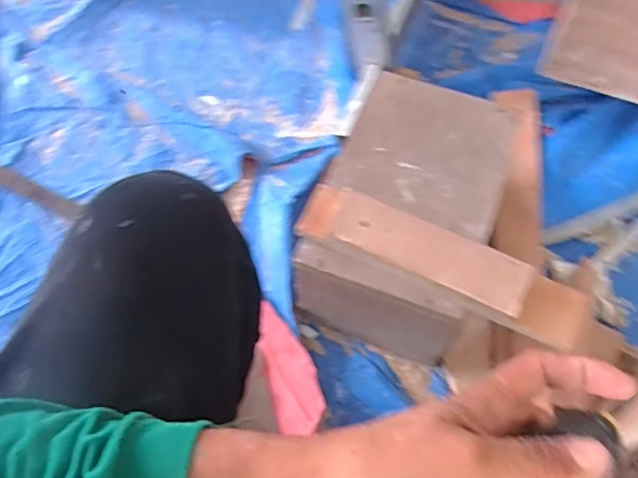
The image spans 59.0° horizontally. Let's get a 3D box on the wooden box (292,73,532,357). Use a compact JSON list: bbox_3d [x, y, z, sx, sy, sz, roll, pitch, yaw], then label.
[{"bbox_3d":[0.129,-0.011,0.738,0.247,0.227,0.325,19,66,9],"label":"wooden box"}]

